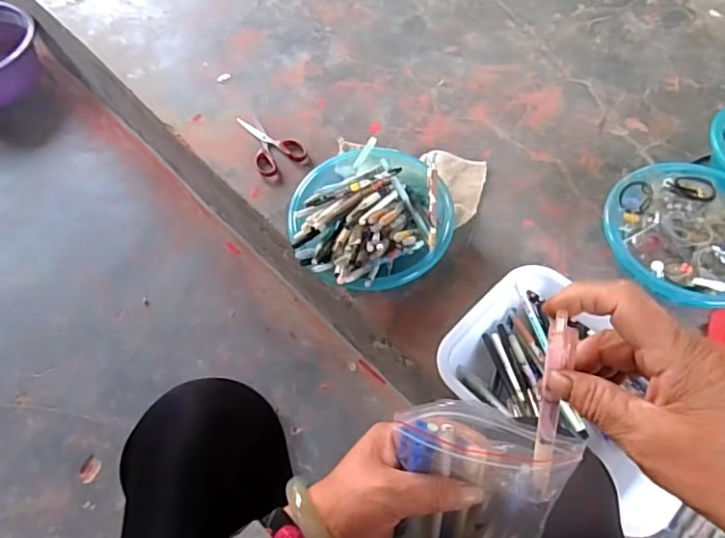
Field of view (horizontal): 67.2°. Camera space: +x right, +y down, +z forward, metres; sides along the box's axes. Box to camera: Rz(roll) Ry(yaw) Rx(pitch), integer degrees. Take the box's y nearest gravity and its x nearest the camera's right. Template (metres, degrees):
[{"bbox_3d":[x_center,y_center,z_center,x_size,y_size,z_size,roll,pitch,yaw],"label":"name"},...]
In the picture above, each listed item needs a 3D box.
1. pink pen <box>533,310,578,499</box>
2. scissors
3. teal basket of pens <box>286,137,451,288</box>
[{"bbox_3d":[0.105,0.082,0.304,0.014,0.128,0.008,-5,29,-2],"label":"pink pen"},{"bbox_3d":[-0.160,-0.220,0.929,0.084,0.005,0.148,-26,63,-14],"label":"scissors"},{"bbox_3d":[0.004,-0.083,0.774,0.220,0.117,0.256,-15,60,-8],"label":"teal basket of pens"}]

